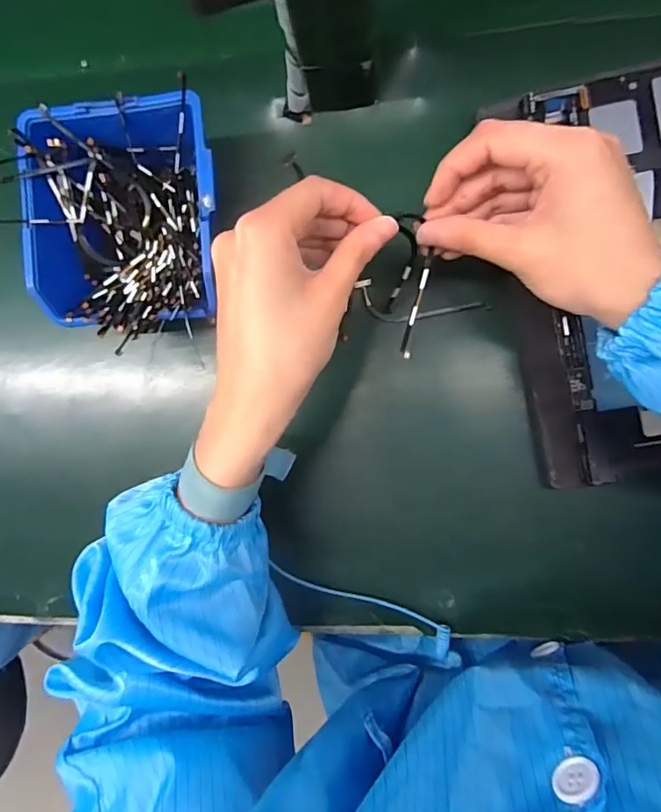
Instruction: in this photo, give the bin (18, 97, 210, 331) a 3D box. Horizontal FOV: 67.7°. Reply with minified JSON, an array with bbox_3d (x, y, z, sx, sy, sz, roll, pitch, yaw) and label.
[{"bbox_3d":[-0.120,-0.115,0.312,0.111,0.062,0.124,-5,91,7],"label":"bin"}]

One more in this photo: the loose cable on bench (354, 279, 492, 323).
[{"bbox_3d":[0.058,-0.063,0.323,0.086,0.006,0.024,13,95,6],"label":"loose cable on bench"}]

